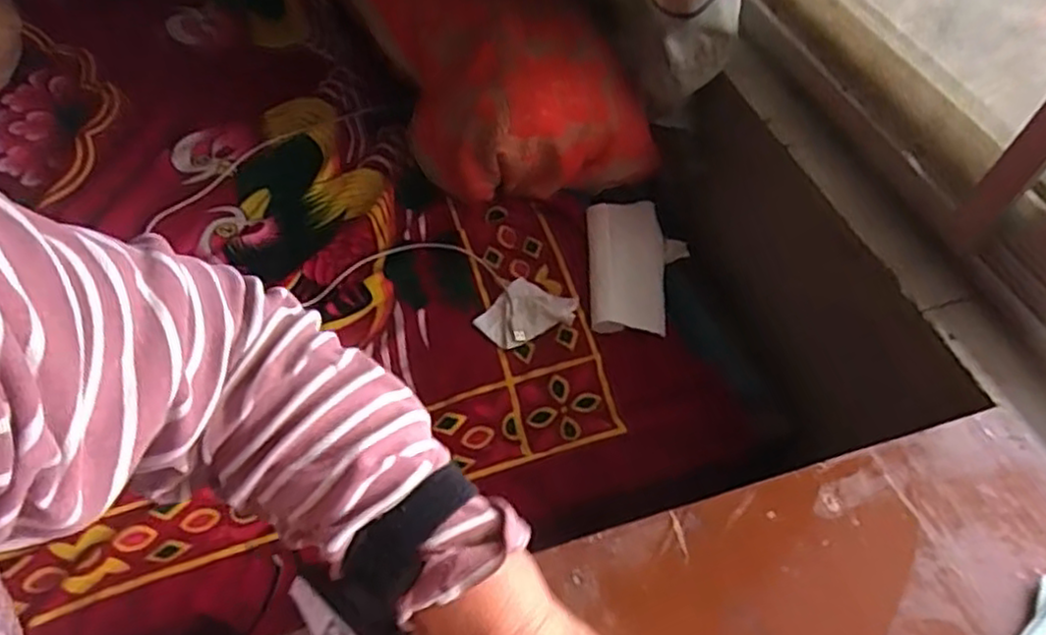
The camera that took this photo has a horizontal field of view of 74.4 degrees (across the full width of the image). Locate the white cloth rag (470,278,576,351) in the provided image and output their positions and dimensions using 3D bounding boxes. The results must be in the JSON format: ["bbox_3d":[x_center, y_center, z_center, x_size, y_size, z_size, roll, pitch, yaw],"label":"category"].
[{"bbox_3d":[0.004,-0.001,0.786,0.087,0.024,0.091,32,59,18],"label":"white cloth rag"}]

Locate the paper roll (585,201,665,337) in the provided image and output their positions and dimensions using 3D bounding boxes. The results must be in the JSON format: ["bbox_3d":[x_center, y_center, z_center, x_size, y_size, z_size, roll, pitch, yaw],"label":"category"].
[{"bbox_3d":[0.125,-0.064,0.832,0.091,0.032,0.183,3,54,-1],"label":"paper roll"}]

